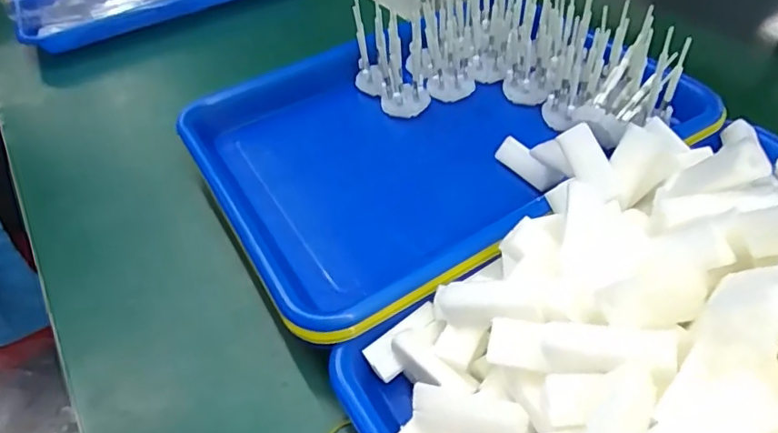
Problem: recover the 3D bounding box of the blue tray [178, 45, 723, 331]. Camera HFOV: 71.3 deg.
[{"bbox_3d":[0.027,-0.060,0.401,0.305,0.038,0.246,-26,49,-19],"label":"blue tray"}]

